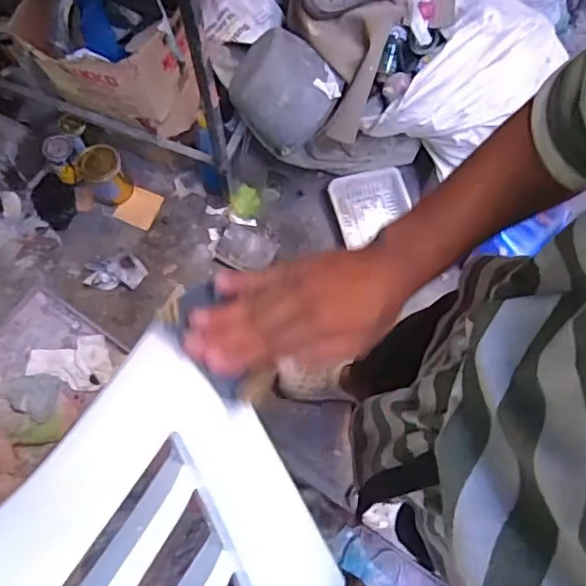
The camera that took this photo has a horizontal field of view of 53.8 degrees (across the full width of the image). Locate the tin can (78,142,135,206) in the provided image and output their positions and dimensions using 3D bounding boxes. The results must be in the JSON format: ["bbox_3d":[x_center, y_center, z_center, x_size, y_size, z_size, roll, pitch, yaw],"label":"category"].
[{"bbox_3d":[-0.489,-0.307,1.505,0.113,0.123,0.093,-31,73,-9],"label":"tin can"}]

